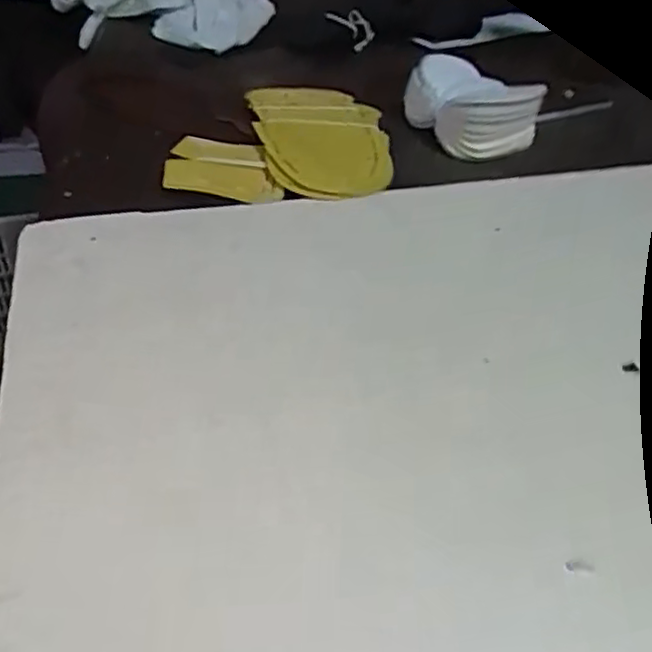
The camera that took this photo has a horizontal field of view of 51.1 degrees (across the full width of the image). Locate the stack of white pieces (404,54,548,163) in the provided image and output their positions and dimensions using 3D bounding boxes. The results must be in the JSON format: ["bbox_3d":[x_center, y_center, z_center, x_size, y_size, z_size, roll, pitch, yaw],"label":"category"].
[{"bbox_3d":[0.128,-0.184,0.567,0.090,0.051,0.093,-12,43,-18],"label":"stack of white pieces"}]

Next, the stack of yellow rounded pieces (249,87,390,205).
[{"bbox_3d":[0.001,-0.150,0.533,0.106,0.019,0.169,-6,41,-12],"label":"stack of yellow rounded pieces"}]

